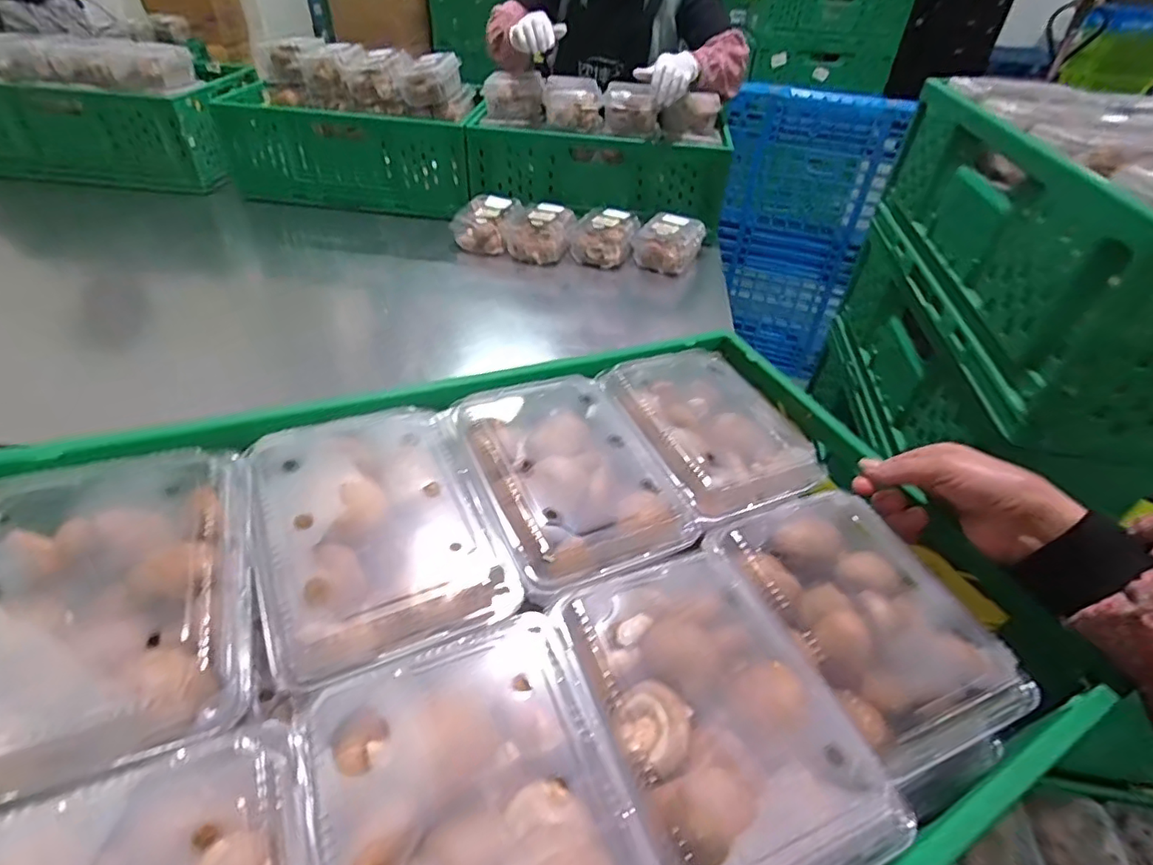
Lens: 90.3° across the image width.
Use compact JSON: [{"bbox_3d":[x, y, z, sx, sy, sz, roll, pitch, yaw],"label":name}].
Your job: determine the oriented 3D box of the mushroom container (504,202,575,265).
[{"bbox_3d":[-0.081,-0.447,1.277,0.141,0.074,0.155,9,43,2],"label":"mushroom container"}]

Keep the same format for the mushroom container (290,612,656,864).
[{"bbox_3d":[-0.038,0.170,0.245,0.128,0.050,0.172,-15,47,-22],"label":"mushroom container"}]

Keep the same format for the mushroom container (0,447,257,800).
[{"bbox_3d":[-0.234,0.082,0.286,0.123,0.050,0.170,-13,46,-21],"label":"mushroom container"}]

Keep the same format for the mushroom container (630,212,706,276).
[{"bbox_3d":[0.204,-0.420,1.265,0.135,0.079,0.138,19,44,12],"label":"mushroom container"}]

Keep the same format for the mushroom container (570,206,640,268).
[{"bbox_3d":[0.065,-0.440,1.278,0.142,0.076,0.158,12,43,5],"label":"mushroom container"}]

